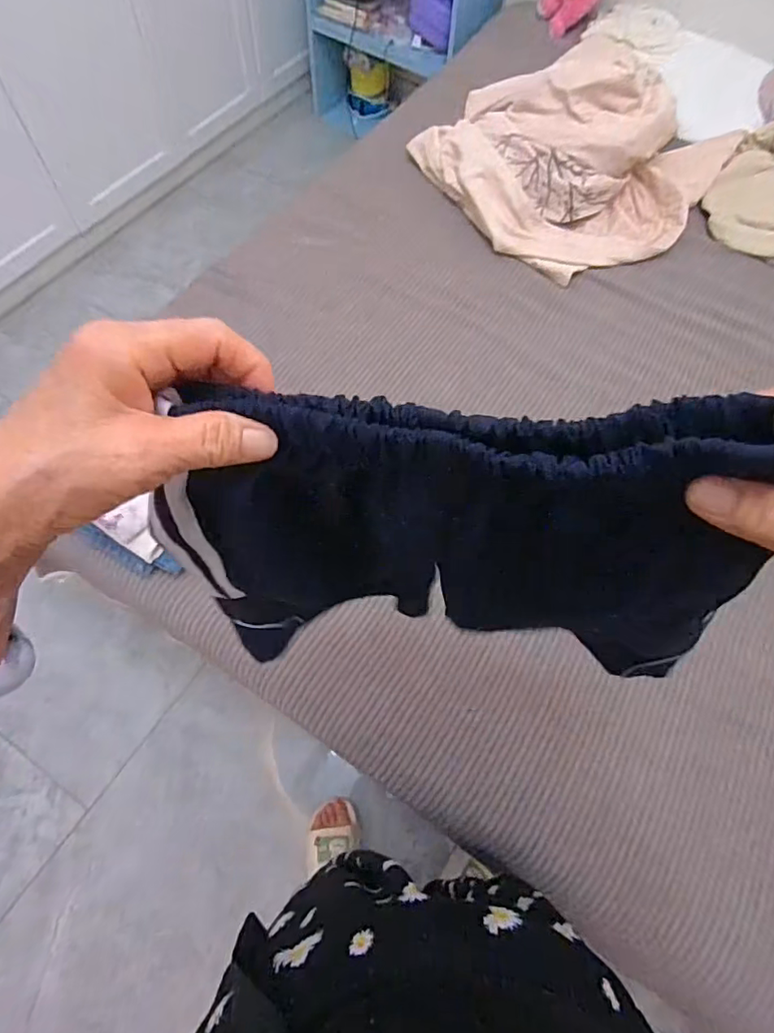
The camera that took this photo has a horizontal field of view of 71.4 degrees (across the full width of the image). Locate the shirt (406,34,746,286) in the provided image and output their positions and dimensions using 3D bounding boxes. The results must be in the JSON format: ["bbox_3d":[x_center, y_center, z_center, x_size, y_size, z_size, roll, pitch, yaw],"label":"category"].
[{"bbox_3d":[0.421,-0.831,1.168,0.562,0.226,0.539,-38,73,-18],"label":"shirt"}]

